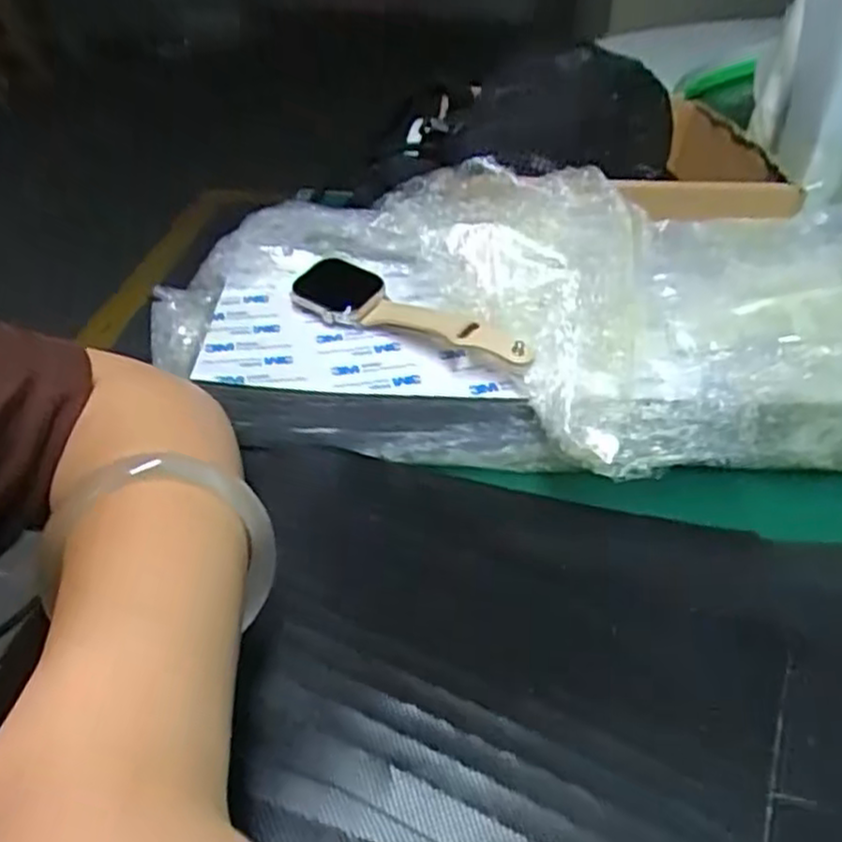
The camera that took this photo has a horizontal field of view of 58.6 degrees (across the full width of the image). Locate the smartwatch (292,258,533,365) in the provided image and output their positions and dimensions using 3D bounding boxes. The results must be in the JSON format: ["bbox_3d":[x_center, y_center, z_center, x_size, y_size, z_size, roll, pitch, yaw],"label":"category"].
[{"bbox_3d":[-0.007,-0.049,0.351,0.129,0.014,0.035,27,42,29],"label":"smartwatch"}]

